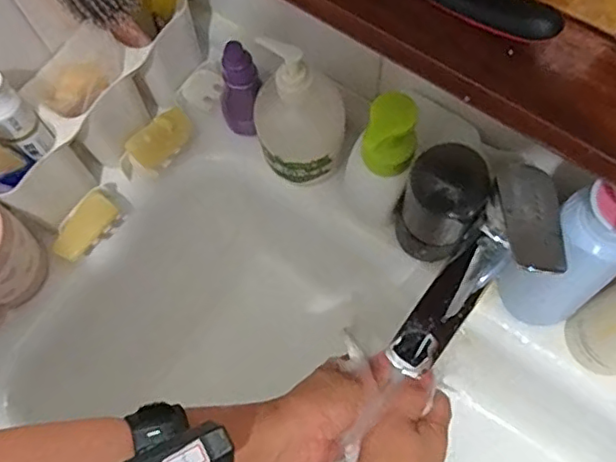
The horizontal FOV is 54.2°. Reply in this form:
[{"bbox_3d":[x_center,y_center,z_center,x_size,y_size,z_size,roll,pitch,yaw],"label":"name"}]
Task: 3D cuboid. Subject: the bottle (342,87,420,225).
[{"bbox_3d":[0.058,-0.057,0.503,0.052,0.131,0.055,-1,71,2],"label":"bottle"}]

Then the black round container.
[{"bbox_3d":[0.107,-0.019,0.492,0.058,0.120,0.051,36,76,13],"label":"black round container"}]

